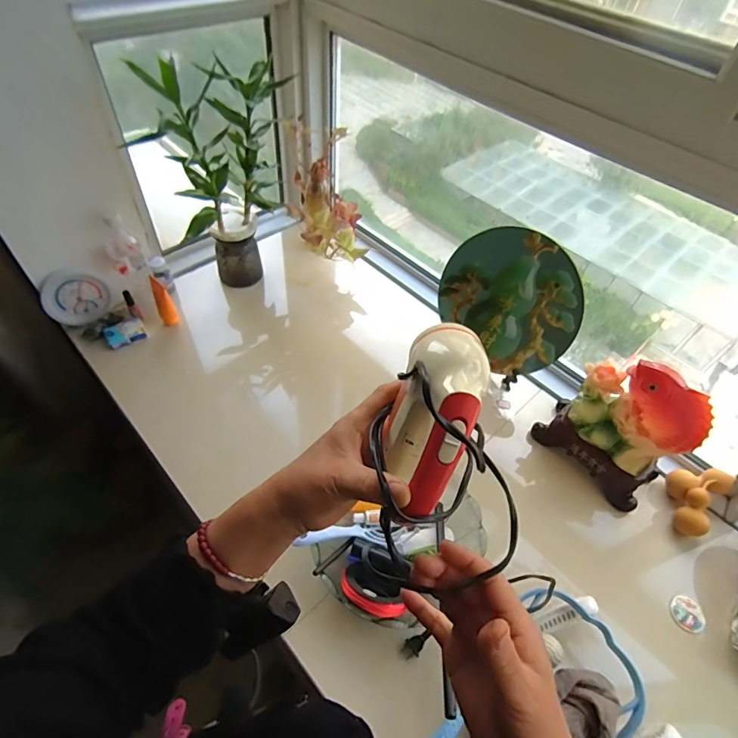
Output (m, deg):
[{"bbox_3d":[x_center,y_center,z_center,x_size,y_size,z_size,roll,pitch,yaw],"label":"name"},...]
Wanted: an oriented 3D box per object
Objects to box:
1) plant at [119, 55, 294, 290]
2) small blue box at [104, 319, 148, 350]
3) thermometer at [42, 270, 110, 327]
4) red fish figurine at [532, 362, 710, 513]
[{"bbox_3d":[-0.300,-0.377,0.927,0.137,0.440,0.238,31,55,18],"label":"plant"},{"bbox_3d":[-0.513,-0.075,0.934,0.075,0.029,0.050,-25,58,-23],"label":"small blue box"},{"bbox_3d":[-0.597,-0.147,0.902,0.114,0.109,0.024,-17,55,-18],"label":"thermometer"},{"bbox_3d":[0.430,0.090,0.752,0.101,0.232,0.203,-32,61,-27],"label":"red fish figurine"}]

